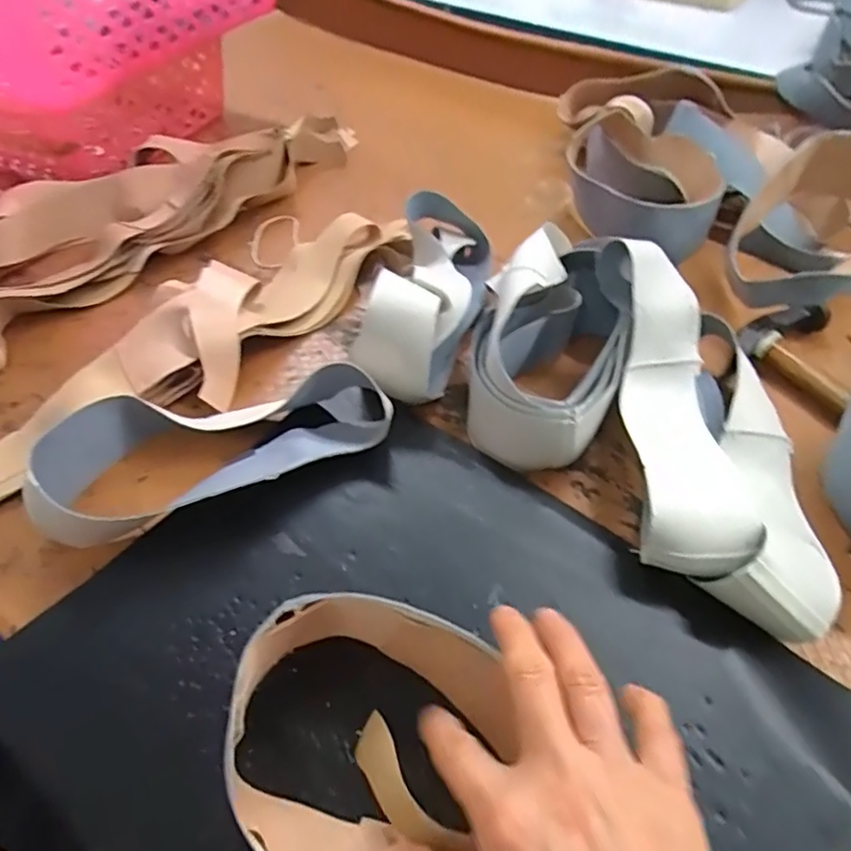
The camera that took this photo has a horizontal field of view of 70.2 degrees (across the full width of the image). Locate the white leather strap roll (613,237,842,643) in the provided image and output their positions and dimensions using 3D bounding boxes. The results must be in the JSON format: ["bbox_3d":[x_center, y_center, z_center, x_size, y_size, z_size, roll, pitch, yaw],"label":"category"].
[{"bbox_3d":[0.193,0.002,0.416,0.142,0.099,0.257,8,51,8],"label":"white leather strap roll"}]

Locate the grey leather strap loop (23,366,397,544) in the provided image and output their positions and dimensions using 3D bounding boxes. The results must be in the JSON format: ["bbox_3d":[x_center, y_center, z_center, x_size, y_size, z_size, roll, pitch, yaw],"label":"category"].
[{"bbox_3d":[-0.161,0.011,0.442,0.270,0.058,0.101,-9,51,-6],"label":"grey leather strap loop"}]

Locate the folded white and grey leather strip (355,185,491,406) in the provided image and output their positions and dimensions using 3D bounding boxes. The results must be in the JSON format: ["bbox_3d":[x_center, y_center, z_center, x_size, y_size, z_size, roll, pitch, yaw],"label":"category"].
[{"bbox_3d":[0.005,-0.124,0.514,0.081,0.088,0.223,8,51,7],"label":"folded white and grey leather strip"}]

